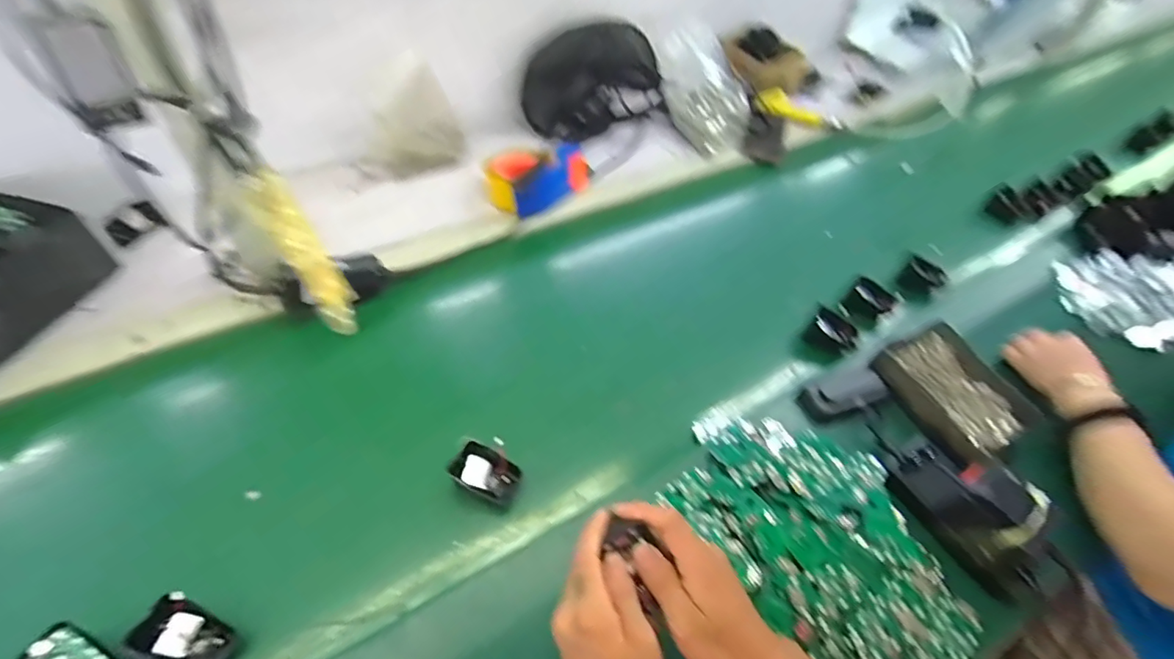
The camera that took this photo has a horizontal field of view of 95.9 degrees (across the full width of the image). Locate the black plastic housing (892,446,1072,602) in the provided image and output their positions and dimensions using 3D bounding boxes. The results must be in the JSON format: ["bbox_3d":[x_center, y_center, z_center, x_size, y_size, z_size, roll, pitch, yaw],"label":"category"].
[{"bbox_3d":[0.387,0.174,0.528,0.071,0.079,0.149,-23,56,-23],"label":"black plastic housing"}]

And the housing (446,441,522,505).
[{"bbox_3d":[-0.100,0.142,0.522,0.062,0.029,0.042,22,51,12],"label":"housing"}]

